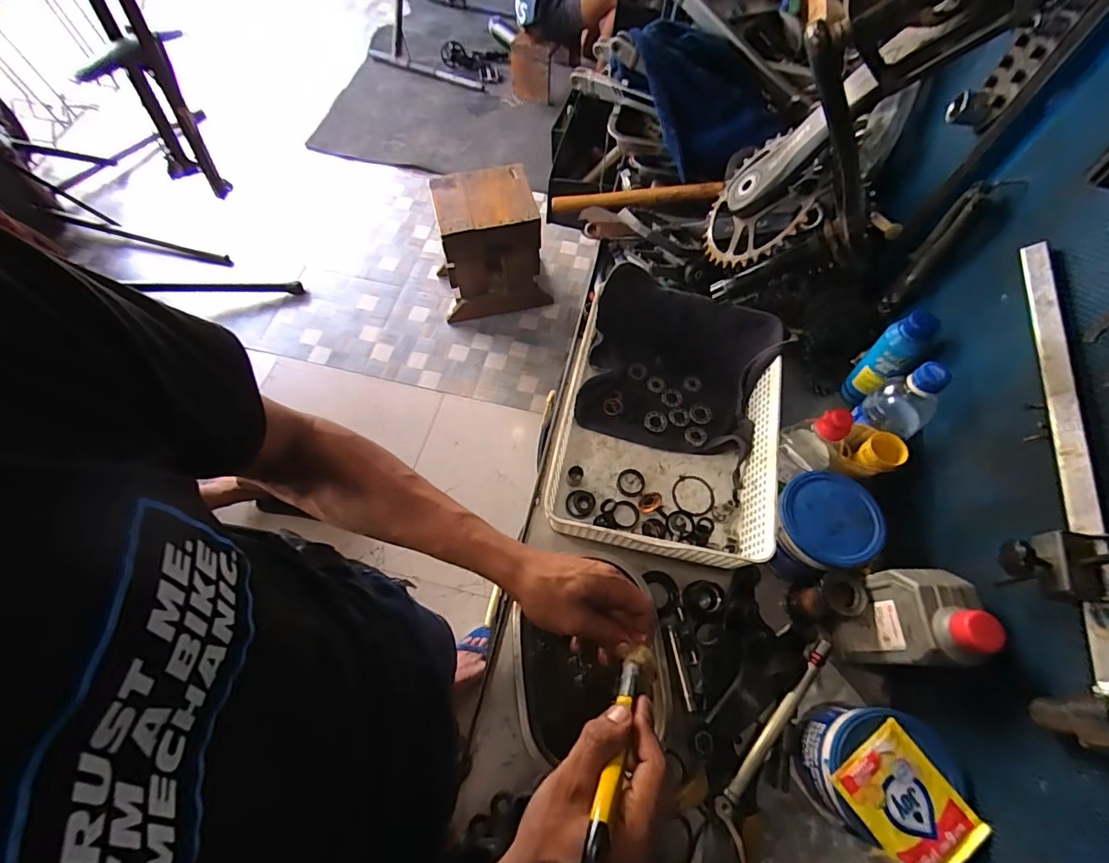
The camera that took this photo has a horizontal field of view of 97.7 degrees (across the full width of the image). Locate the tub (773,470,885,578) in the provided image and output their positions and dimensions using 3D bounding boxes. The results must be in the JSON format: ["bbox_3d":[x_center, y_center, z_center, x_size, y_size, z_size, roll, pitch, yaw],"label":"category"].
[{"bbox_3d":[0.293,0.105,0.540,0.109,0.078,0.099,-11,65,-7],"label":"tub"}]

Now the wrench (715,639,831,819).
[{"bbox_3d":[0.221,0.293,0.484,0.016,0.022,0.194,38,69,16],"label":"wrench"}]

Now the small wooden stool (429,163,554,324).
[{"bbox_3d":[-0.214,-0.625,1.664,0.353,0.412,0.250,-8,65,-5],"label":"small wooden stool"}]

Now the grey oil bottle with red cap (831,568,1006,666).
[{"bbox_3d":[0.329,0.175,0.455,0.049,0.163,0.078,3,64,0],"label":"grey oil bottle with red cap"}]

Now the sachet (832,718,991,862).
[{"bbox_3d":[0.292,0.308,0.400,0.080,0.015,0.096,-31,69,-15],"label":"sachet"}]

